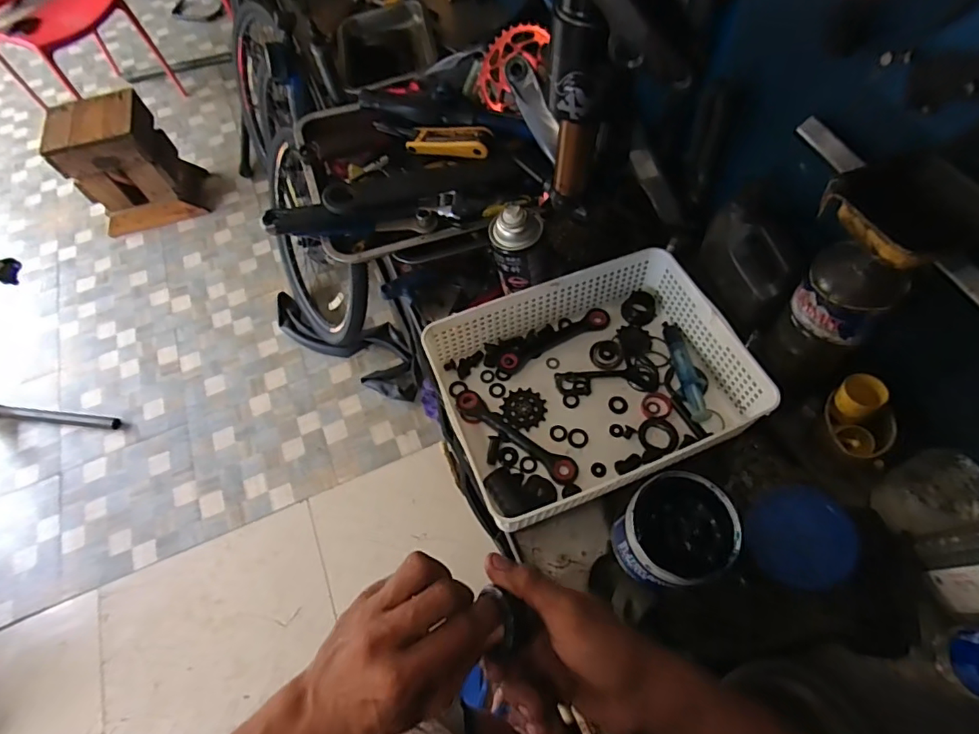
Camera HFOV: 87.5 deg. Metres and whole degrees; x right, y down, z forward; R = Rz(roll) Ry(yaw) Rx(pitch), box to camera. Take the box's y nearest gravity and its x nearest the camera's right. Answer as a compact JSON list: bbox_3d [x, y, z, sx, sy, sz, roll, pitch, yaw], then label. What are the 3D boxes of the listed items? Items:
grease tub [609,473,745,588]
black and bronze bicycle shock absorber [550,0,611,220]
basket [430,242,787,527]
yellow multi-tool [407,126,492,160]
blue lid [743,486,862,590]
[{"bbox_3d":[0.187,0.172,0.522,0.109,0.080,0.102,-35,65,-13],"label":"grease tub"},{"bbox_3d":[0.065,-0.188,0.396,0.045,0.174,0.034,2,62,6],"label":"black and bronze bicycle shock absorber"},{"bbox_3d":[0.115,0.014,0.598,0.319,0.077,0.239,-21,64,-9],"label":"basket"},{"bbox_3d":[-0.055,-0.320,0.733,0.127,0.032,0.038,10,62,23],"label":"yellow multi-tool"},{"bbox_3d":[0.329,0.177,0.540,0.096,0.010,0.105,-14,55,20],"label":"blue lid"}]

